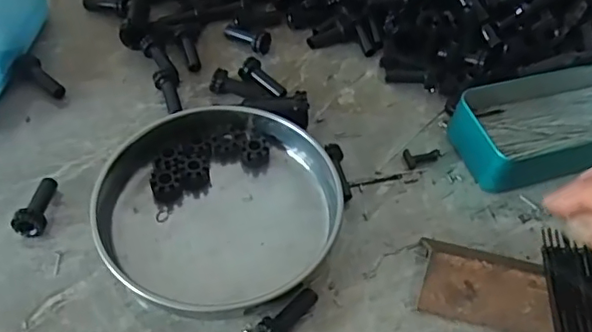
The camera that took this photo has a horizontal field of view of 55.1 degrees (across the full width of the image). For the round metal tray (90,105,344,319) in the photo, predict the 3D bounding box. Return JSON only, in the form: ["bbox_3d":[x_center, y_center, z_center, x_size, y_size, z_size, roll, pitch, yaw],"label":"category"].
[{"bbox_3d":[-0.047,0.020,0.343,0.137,0.028,0.134,3,51,-3],"label":"round metal tray"}]

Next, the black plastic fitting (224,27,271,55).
[{"bbox_3d":[-0.039,-0.102,0.450,0.044,0.015,0.017,29,53,33],"label":"black plastic fitting"}]

